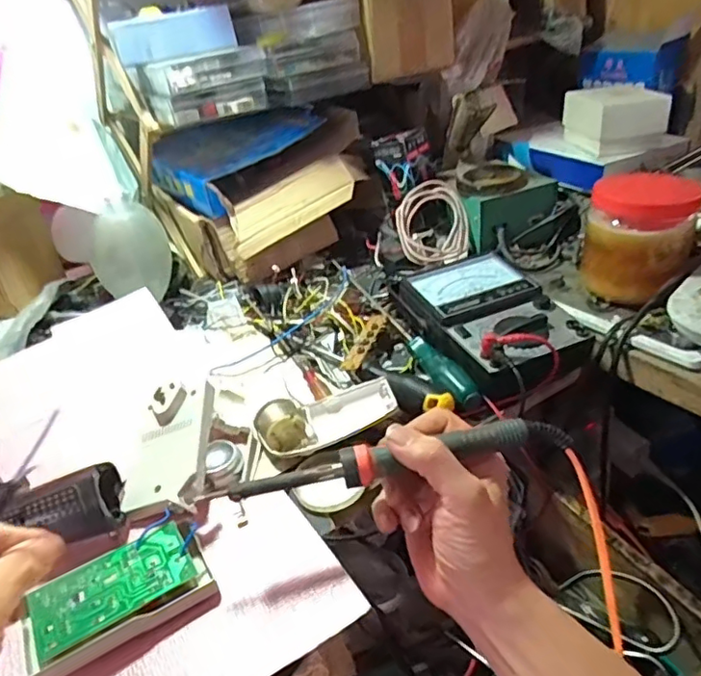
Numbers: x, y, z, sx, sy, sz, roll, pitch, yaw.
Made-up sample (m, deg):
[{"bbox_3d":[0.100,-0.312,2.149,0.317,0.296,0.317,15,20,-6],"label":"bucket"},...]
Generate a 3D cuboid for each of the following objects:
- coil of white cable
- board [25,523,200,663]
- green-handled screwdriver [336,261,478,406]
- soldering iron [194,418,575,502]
[{"bbox_3d":[0.098,-0.133,0.696,0.087,0.100,0.028,-27,-4,-8],"label":"coil of white cable"},{"bbox_3d":[-0.153,0.159,0.379,0.096,0.008,0.052,-24,38,-26],"label":"board"},{"bbox_3d":[0.050,-0.017,0.599,0.033,0.021,0.282,-17,34,-14],"label":"green-handled screwdriver"},{"bbox_3d":[0.024,0.078,0.372,0.233,0.020,0.016,-10,33,-4],"label":"soldering iron"}]

